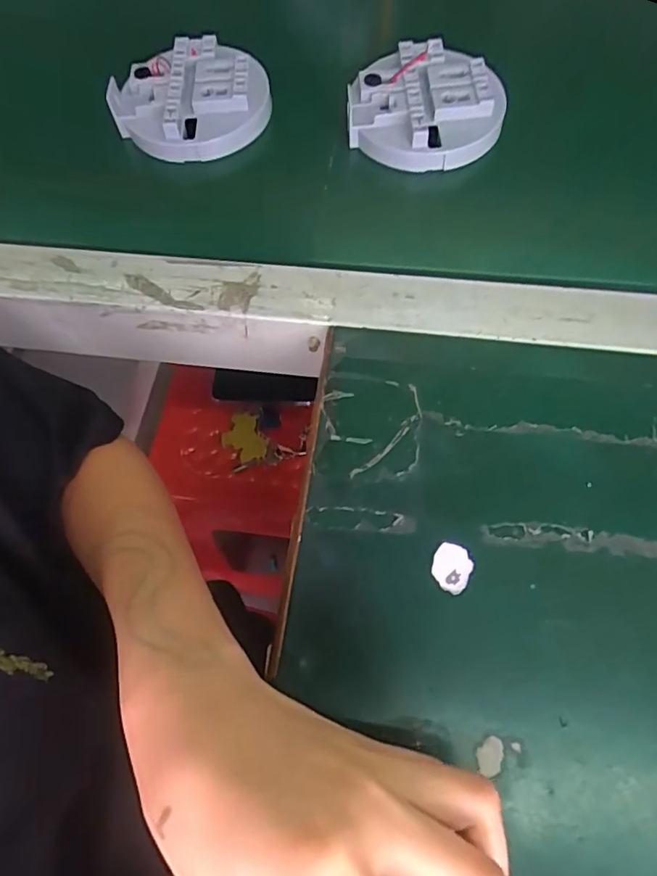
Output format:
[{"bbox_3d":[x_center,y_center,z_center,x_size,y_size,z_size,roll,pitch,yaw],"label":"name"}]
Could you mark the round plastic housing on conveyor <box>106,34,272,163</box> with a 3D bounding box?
[{"bbox_3d":[-0.095,-0.239,0.375,0.099,0.022,0.099,0,75,0],"label":"round plastic housing on conveyor"}]

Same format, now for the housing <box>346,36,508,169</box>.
[{"bbox_3d":[0.067,-0.225,0.361,0.100,0.022,0.095,0,75,0],"label":"housing"}]

